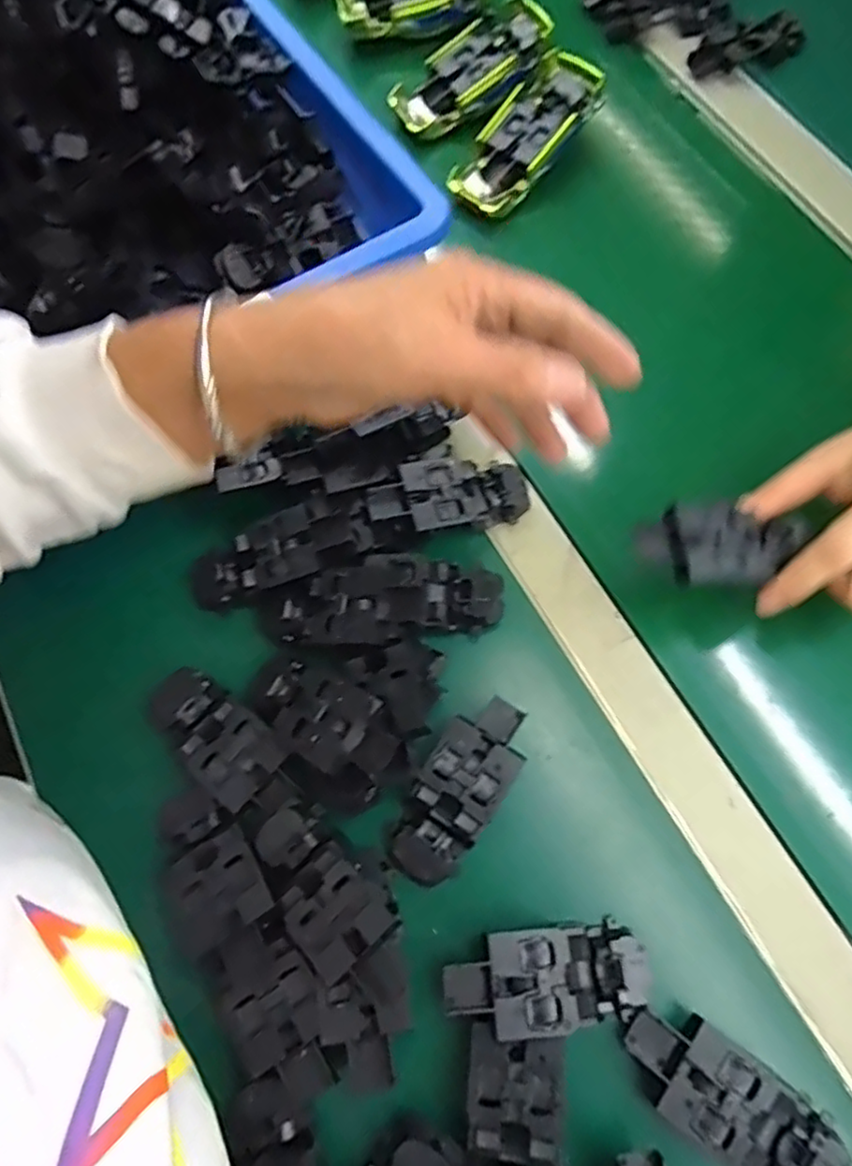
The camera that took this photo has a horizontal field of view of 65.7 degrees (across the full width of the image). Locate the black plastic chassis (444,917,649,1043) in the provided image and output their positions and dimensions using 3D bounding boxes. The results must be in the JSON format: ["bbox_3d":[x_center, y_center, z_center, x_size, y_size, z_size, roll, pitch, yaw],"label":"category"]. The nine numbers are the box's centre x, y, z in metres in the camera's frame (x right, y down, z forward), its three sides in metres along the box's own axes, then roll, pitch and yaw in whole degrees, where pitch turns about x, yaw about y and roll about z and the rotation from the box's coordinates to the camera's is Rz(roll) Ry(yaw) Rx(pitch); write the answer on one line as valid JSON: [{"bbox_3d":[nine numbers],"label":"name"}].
[{"bbox_3d":[0.057,0.191,0.320,0.095,0.028,0.042,-5,71,0],"label":"black plastic chassis"}]

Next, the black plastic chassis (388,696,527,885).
[{"bbox_3d":[0.017,0.107,0.348,0.043,0.026,0.097,34,76,12],"label":"black plastic chassis"}]

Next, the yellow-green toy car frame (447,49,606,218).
[{"bbox_3d":[0.075,-0.339,0.505,0.057,0.027,0.128,40,92,13],"label":"yellow-green toy car frame"}]

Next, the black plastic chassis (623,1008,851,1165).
[{"bbox_3d":[0.139,0.234,0.300,0.097,0.025,0.040,31,75,11],"label":"black plastic chassis"}]

